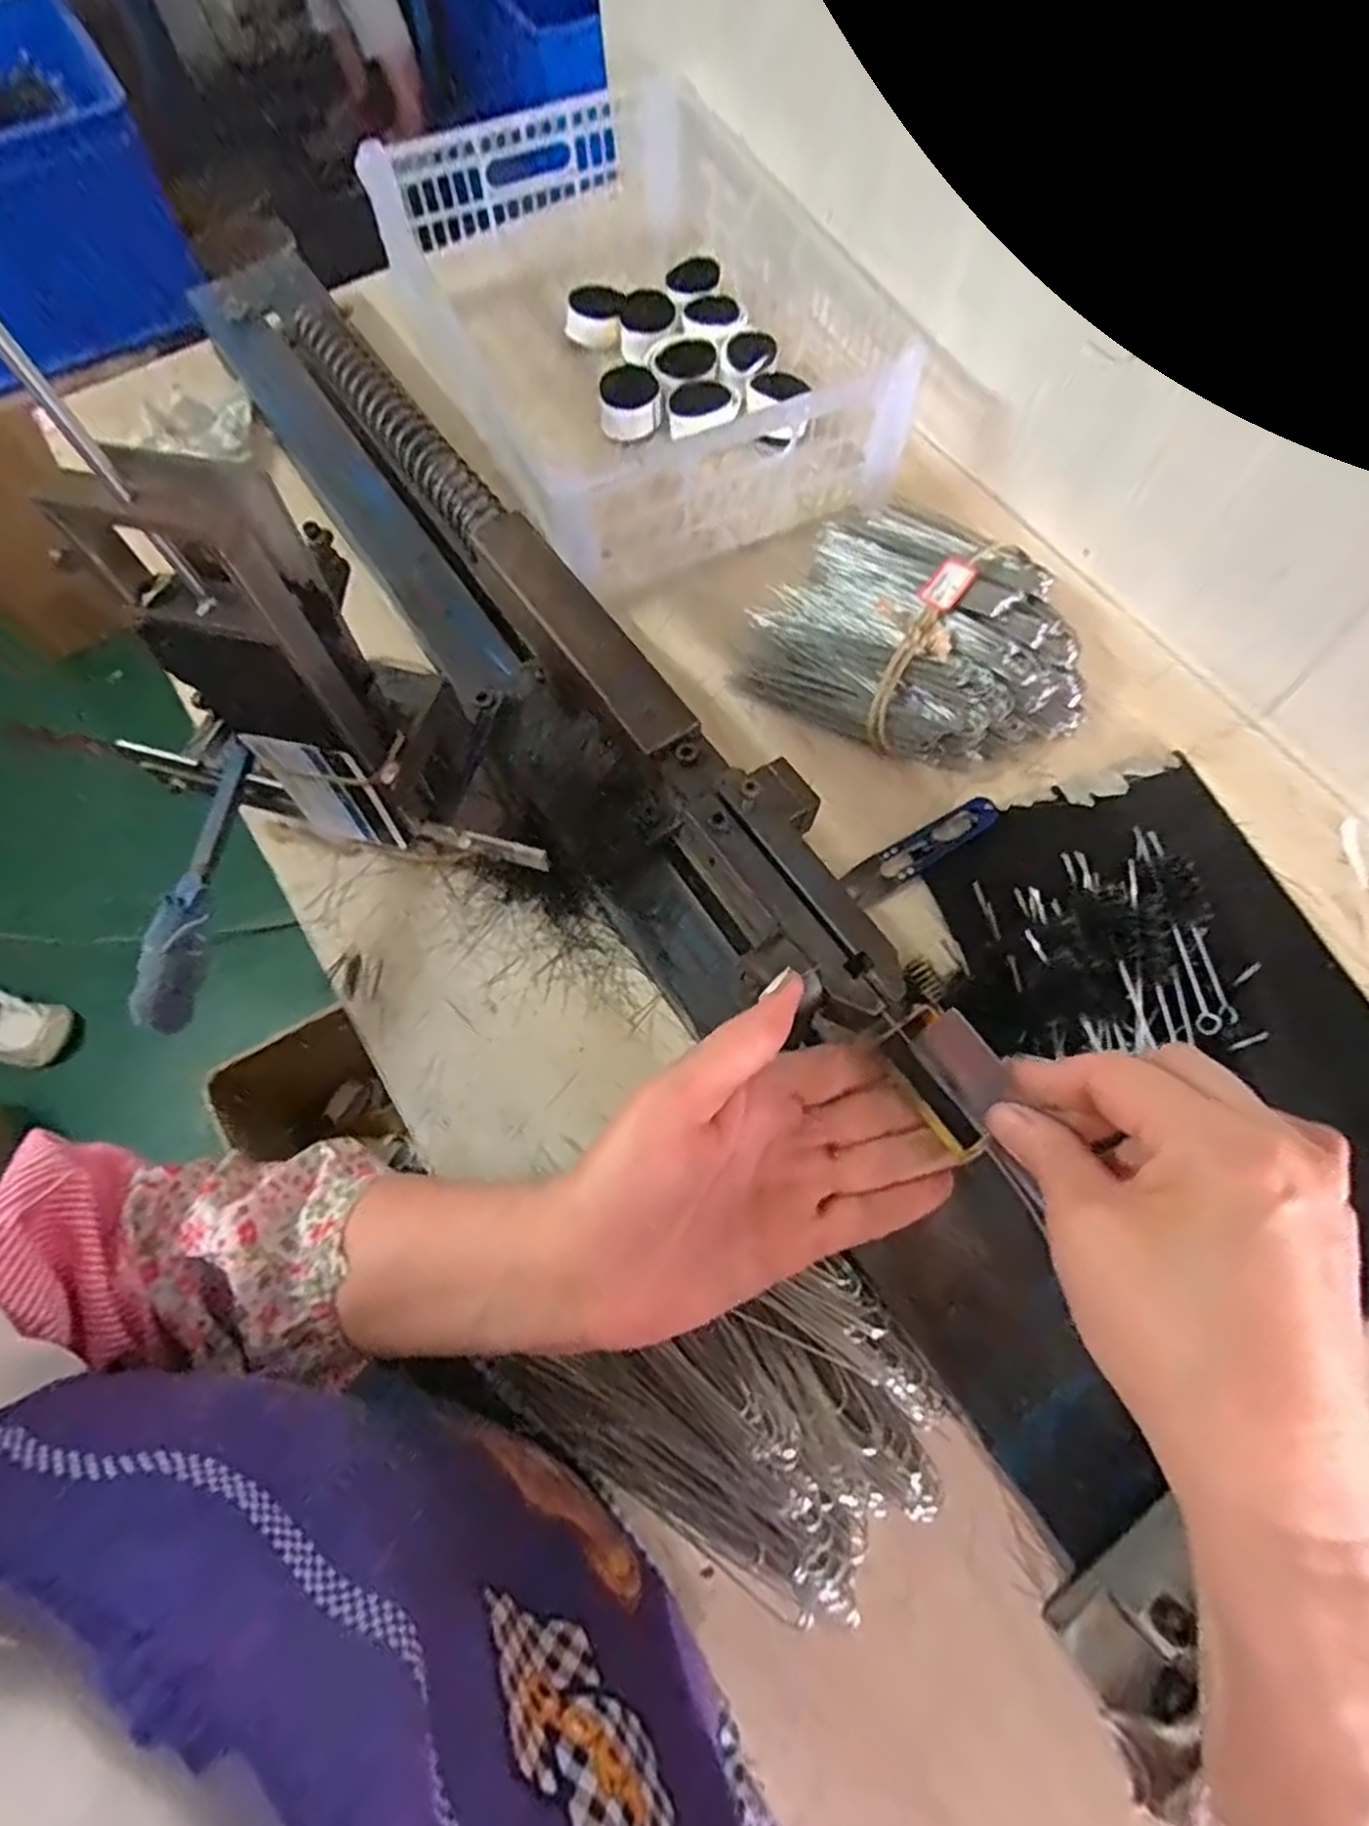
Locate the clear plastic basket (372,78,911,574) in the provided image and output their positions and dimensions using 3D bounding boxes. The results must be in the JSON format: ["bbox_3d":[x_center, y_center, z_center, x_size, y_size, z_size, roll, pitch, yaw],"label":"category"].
[{"bbox_3d":[-0.040,-0.446,0.598,0.278,0.125,0.385,-24,69,-9],"label":"clear plastic basket"}]

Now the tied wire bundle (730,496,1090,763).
[{"bbox_3d":[0.172,-0.198,0.525,0.215,0.054,0.205,35,72,14],"label":"tied wire bundle"}]

